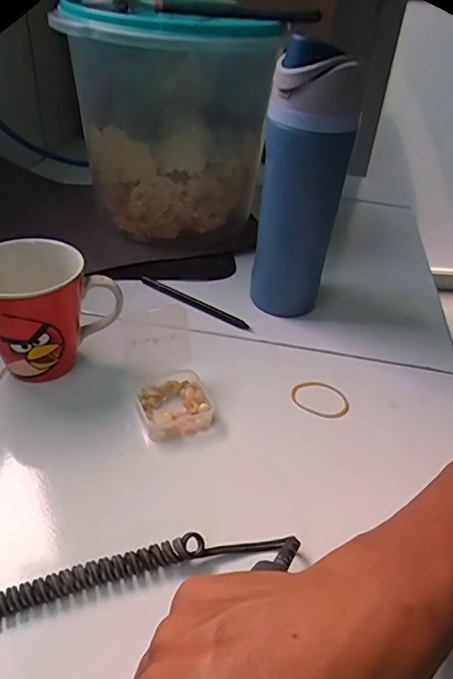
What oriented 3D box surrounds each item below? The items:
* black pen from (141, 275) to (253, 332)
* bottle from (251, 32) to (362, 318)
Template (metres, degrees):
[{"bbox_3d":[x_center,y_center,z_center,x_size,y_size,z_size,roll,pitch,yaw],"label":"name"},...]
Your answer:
[{"bbox_3d":[-0.035,-0.037,0.534,0.135,0.013,0.011,25,42,23],"label":"black pen"},{"bbox_3d":[0.071,-0.132,0.476,0.063,0.239,0.059,-19,44,-27],"label":"bottle"}]

